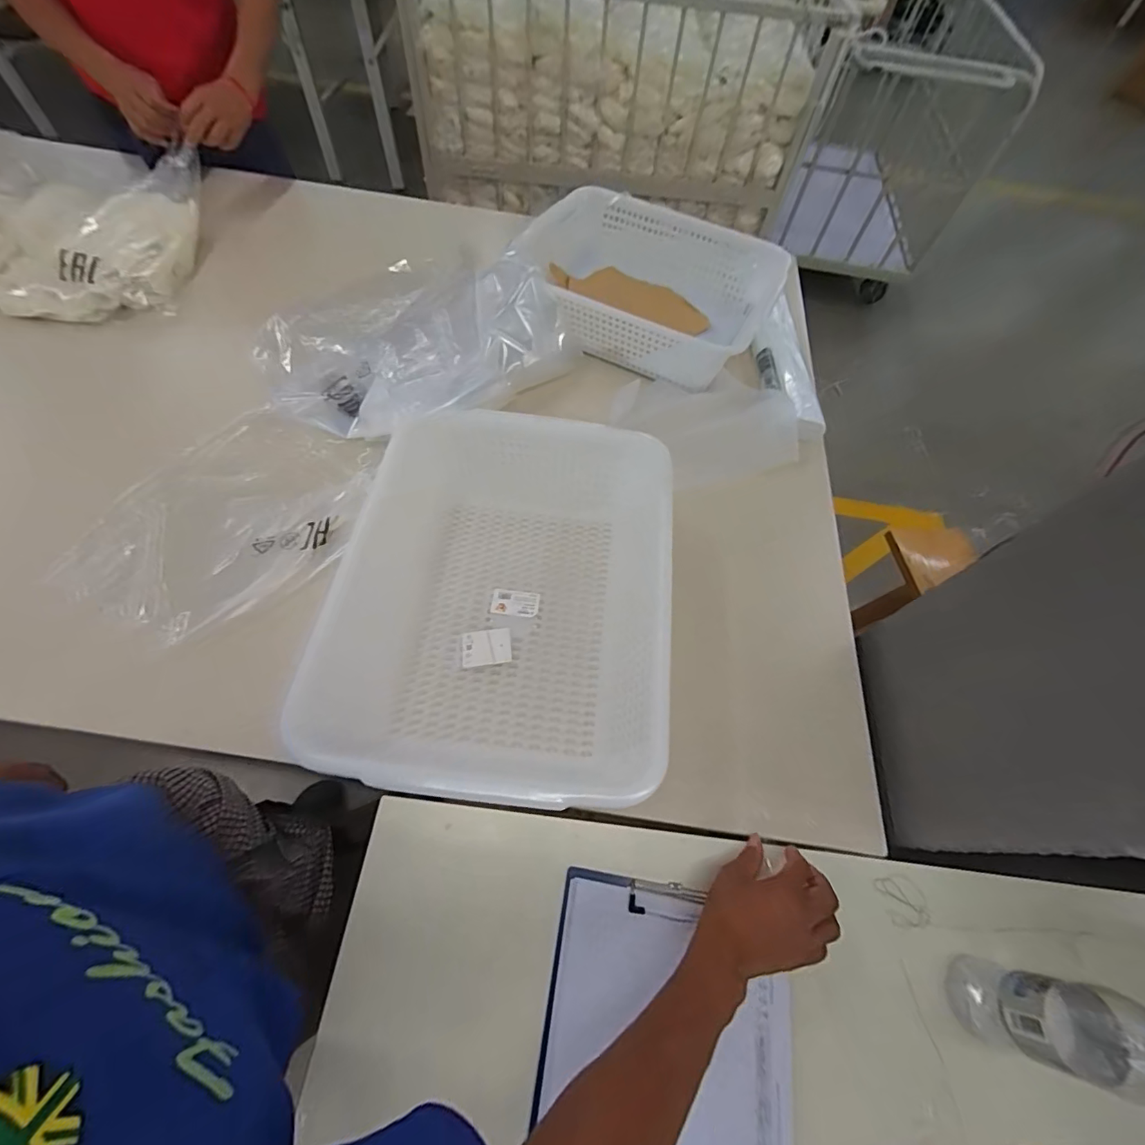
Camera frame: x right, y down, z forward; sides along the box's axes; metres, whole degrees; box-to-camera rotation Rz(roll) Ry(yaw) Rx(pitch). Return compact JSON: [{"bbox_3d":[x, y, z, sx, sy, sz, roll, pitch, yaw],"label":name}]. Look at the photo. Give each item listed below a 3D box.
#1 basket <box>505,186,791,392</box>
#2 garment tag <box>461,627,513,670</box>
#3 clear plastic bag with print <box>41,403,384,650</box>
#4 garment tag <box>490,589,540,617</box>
[{"bbox_3d":[0.135,-0.520,0.904,0.443,0.113,0.329,21,61,7],"label":"basket"},{"bbox_3d":[-0.105,0.093,0.606,0.059,0.008,0.043,-8,63,-7],"label":"garment tag"},{"bbox_3d":[-0.462,-0.084,0.686,0.275,0.034,0.393,38,67,16],"label":"clear plastic bag with print"},{"bbox_3d":[-0.075,0.040,0.643,0.061,0.004,0.035,7,62,1],"label":"garment tag"}]

